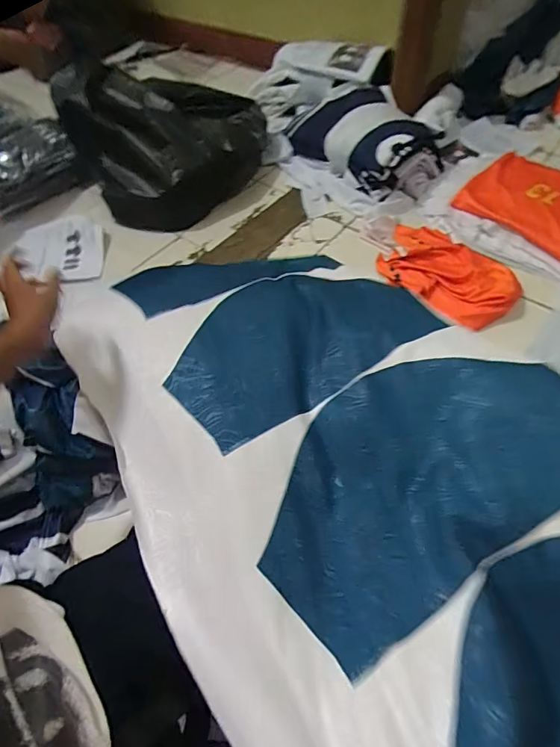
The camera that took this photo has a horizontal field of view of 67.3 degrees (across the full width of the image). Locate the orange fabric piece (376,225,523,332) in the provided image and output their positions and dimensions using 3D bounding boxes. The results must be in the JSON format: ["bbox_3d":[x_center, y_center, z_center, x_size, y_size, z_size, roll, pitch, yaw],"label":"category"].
[{"bbox_3d":[0.357,-0.230,0.929,0.204,0.032,0.328,-35,60,-19],"label":"orange fabric piece"}]

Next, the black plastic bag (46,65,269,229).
[{"bbox_3d":[-0.259,-0.659,1.112,0.474,0.252,0.372,-37,61,-20],"label":"black plastic bag"}]

